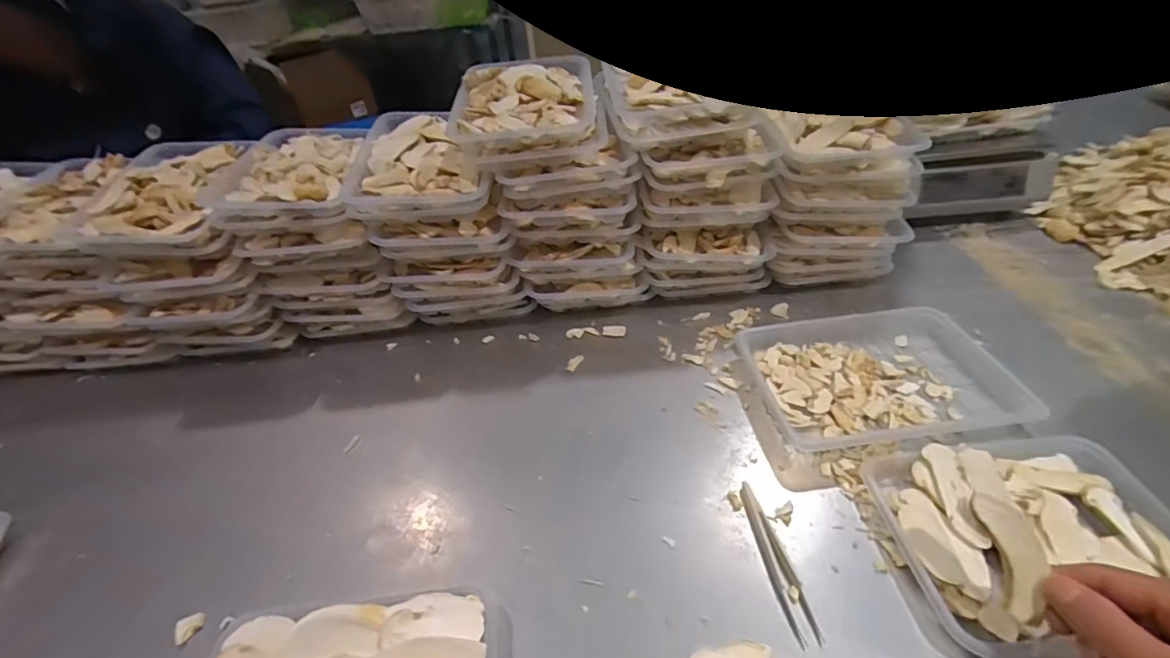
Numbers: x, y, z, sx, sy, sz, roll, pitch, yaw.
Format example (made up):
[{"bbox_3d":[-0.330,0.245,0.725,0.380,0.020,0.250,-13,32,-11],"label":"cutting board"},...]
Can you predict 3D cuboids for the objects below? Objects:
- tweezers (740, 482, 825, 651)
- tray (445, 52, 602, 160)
[{"bbox_3d":[0.130,0.155,0.346,0.018,0.010,0.108,-9,42,-5],"label":"tweezers"},{"bbox_3d":[-0.057,-0.228,0.502,0.133,0.045,0.158,-5,42,0],"label":"tray"}]

